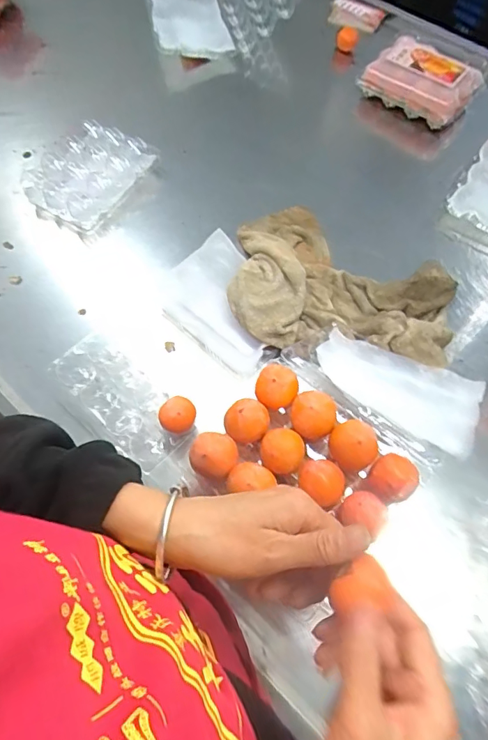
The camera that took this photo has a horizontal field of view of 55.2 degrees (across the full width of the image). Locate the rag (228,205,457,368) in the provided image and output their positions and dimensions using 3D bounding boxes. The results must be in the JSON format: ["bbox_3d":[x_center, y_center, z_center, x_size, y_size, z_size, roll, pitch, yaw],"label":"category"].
[{"bbox_3d":[0.139,-0.133,0.668,0.299,0.078,0.274,8,65,4],"label":"rag"}]

